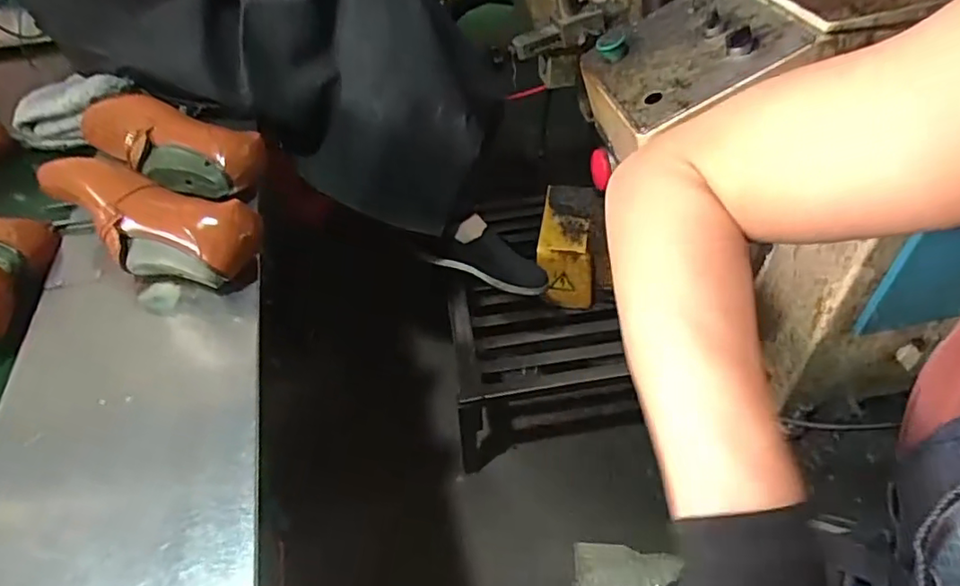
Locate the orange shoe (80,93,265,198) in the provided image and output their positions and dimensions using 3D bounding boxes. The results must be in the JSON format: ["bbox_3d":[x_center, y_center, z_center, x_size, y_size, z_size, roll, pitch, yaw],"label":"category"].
[{"bbox_3d":[-0.406,-0.181,0.720,0.270,0.068,0.080,12,48,13],"label":"orange shoe"}]

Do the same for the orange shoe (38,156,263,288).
[{"bbox_3d":[-0.369,-0.072,0.624,0.270,0.086,0.081,12,48,13],"label":"orange shoe"}]

